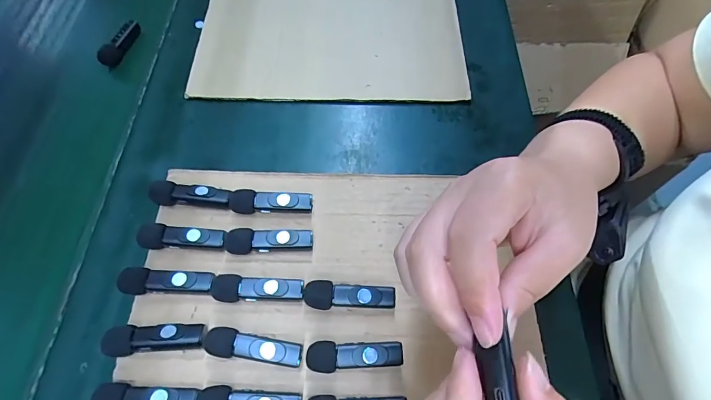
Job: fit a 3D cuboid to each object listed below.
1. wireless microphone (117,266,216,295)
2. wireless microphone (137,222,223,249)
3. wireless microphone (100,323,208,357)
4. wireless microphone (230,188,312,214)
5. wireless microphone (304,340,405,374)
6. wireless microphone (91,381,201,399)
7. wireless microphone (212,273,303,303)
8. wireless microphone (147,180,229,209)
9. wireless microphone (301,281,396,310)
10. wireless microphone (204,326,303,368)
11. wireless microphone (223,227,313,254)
[{"bbox_3d":[-0.136,0.061,0.283,0.064,0.017,0.018,2,62,4],"label":"wireless microphone"},{"bbox_3d":[-0.133,0.031,0.300,0.063,0.019,0.019,3,62,4],"label":"wireless microphone"},{"bbox_3d":[-0.135,0.095,0.265,0.064,0.018,0.019,-5,62,0],"label":"wireless microphone"},{"bbox_3d":[-0.069,0.002,0.313,0.065,0.017,0.018,2,63,1],"label":"wireless microphone"},{"bbox_3d":[0.000,0.106,0.263,0.063,0.016,0.019,0,62,3],"label":"wireless microphone"},{"bbox_3d":[-0.132,0.128,0.248,0.063,0.016,0.019,1,62,3],"label":"wireless microphone"},{"bbox_3d":[-0.071,0.065,0.282,0.065,0.017,0.019,1,62,3],"label":"wireless microphone"},{"bbox_3d":[-0.132,-0.004,0.314,0.059,0.019,0.017,1,62,3],"label":"wireless microphone"},{"bbox_3d":[-0.004,0.071,0.281,0.064,0.015,0.019,2,62,4],"label":"wireless microphone"},{"bbox_3d":[-0.069,0.100,0.264,0.064,0.017,0.018,5,62,6],"label":"wireless microphone"},{"bbox_3d":[-0.066,0.032,0.300,0.066,0.016,0.018,-3,62,1],"label":"wireless microphone"}]

